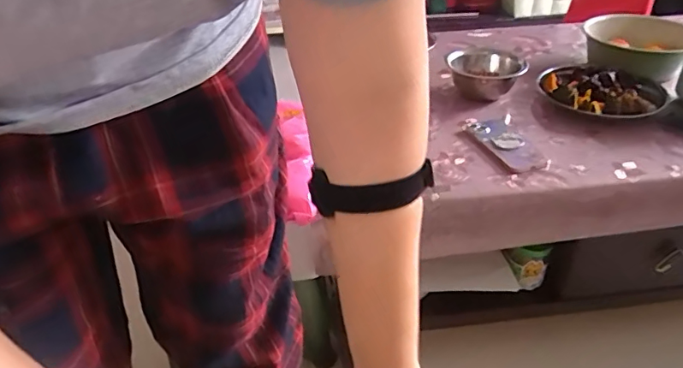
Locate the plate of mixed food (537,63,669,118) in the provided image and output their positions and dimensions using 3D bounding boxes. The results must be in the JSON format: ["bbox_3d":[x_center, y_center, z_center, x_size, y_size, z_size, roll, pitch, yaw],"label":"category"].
[{"bbox_3d":[0.533,-0.198,1.078,0.213,0.045,0.246,-27,42,-32],"label":"plate of mixed food"}]

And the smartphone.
[{"bbox_3d":[0.302,-0.079,0.952,0.072,0.015,0.183,-14,40,-15],"label":"smartphone"}]

